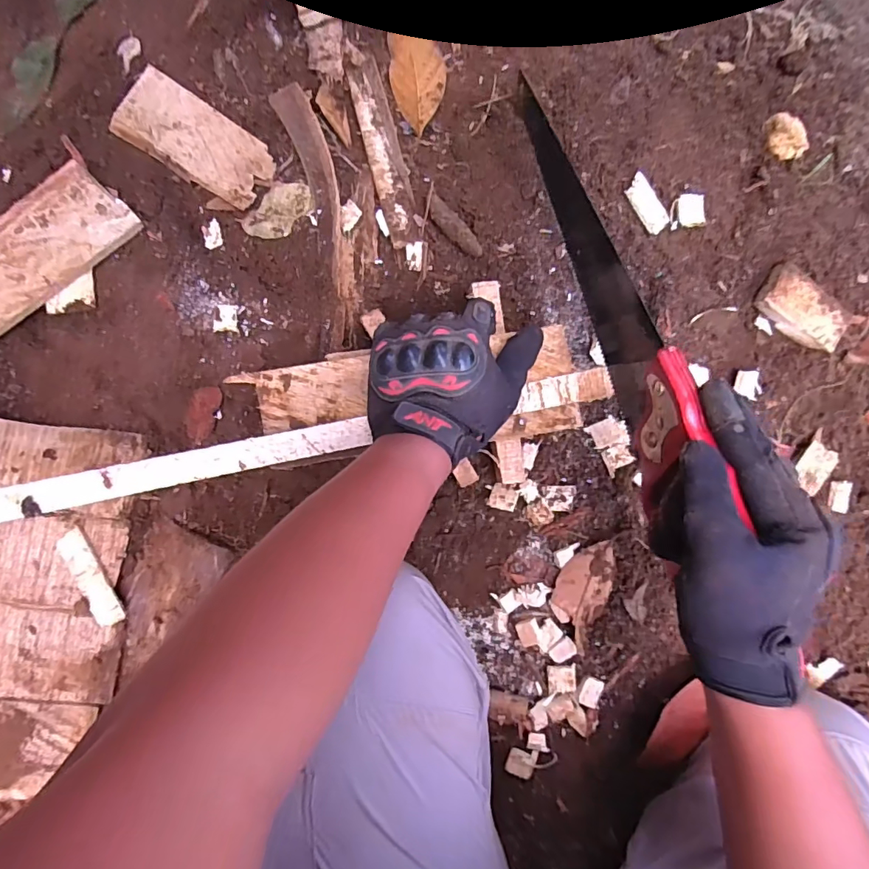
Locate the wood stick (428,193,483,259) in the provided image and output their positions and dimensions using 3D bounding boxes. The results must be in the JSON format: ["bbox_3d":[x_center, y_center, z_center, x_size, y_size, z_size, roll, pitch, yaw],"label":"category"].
[{"bbox_3d":[0.020,-0.203,0.491,0.018,0.017,0.068,-44,84,8],"label":"wood stick"}]

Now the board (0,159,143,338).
[{"bbox_3d":[-0.424,-0.147,0.480,0.274,0.017,0.082,-45,103,-7],"label":"board"}]

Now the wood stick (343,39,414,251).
[{"bbox_3d":[-0.053,-0.297,0.505,0.034,0.011,0.213,-15,89,9],"label":"wood stick"}]

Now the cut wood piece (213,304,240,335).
[{"bbox_3d":[-0.209,-0.116,0.501,0.025,0.006,0.028,5,92,9],"label":"cut wood piece"}]

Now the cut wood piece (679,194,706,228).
[{"bbox_3d":[0.259,-0.227,0.503,0.025,0.006,0.034,-2,91,9],"label":"cut wood piece"}]

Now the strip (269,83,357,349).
[{"bbox_3d":[-0.106,-0.214,0.493,0.039,0.032,0.253,-17,88,9],"label":"strip"}]

